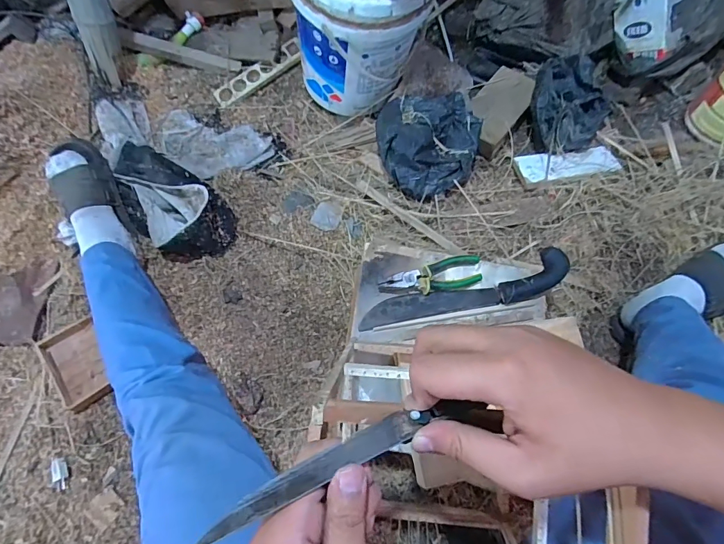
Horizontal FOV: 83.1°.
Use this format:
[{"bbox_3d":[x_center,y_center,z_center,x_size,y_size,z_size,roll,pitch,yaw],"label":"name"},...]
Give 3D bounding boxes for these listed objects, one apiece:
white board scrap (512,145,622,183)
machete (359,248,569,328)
[{"bbox_3d":[0.473,-0.247,0.938,0.214,0.010,0.079,-5,57,6],"label":"white board scrap"},{"bbox_3d":[0.174,0.038,0.654,0.356,0.038,0.070,-18,67,-5],"label":"machete"}]

